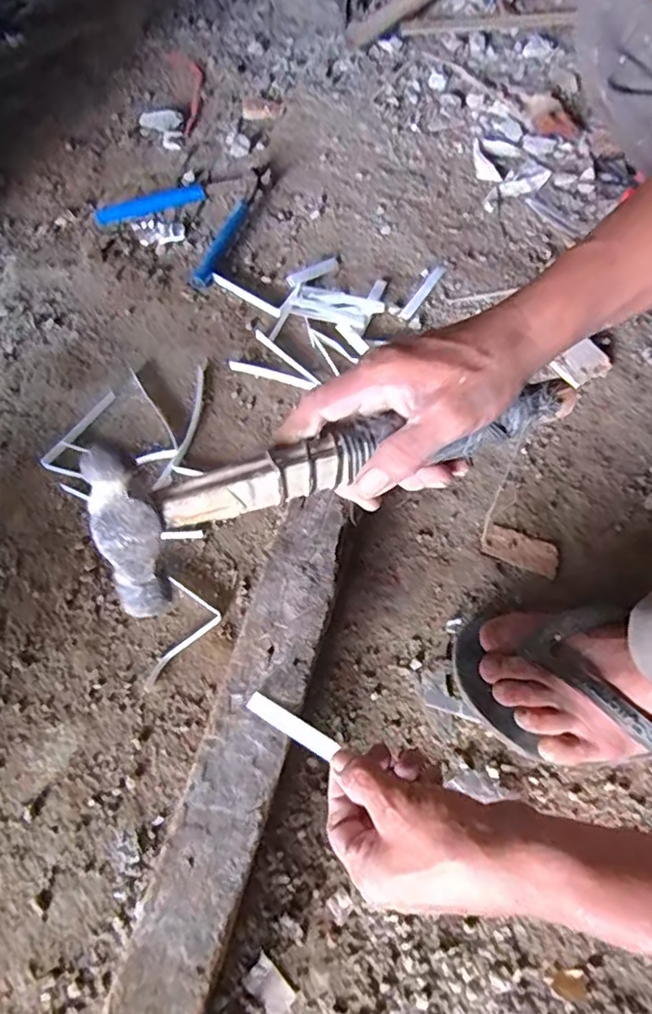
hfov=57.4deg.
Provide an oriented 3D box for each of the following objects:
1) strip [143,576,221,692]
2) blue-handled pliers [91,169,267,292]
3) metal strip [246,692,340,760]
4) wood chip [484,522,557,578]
[{"bbox_3d":[-0.117,0.108,0.500,0.054,0.012,0.093,6,62,4],"label":"strip"},{"bbox_3d":[-0.148,-0.370,0.739,0.185,0.019,0.204,35,68,17],"label":"blue-handled pliers"},{"bbox_3d":[-0.025,0.151,0.412,0.070,0.006,0.014,23,64,26],"label":"metal strip"},{"bbox_3d":[0.172,0.037,0.524,0.065,0.004,0.031,22,65,12],"label":"wood chip"}]

